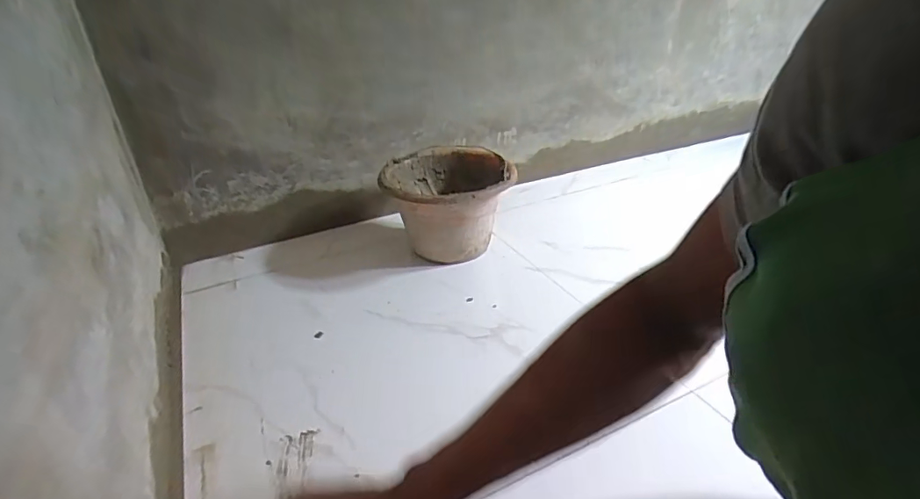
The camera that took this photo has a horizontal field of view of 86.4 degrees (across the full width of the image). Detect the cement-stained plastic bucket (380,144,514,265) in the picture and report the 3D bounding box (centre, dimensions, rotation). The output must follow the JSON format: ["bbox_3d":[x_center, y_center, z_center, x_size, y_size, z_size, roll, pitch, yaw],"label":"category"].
[{"bbox_3d":[-0.020,-0.080,0.948,0.233,0.170,0.230,-1,29,1],"label":"cement-stained plastic bucket"}]

